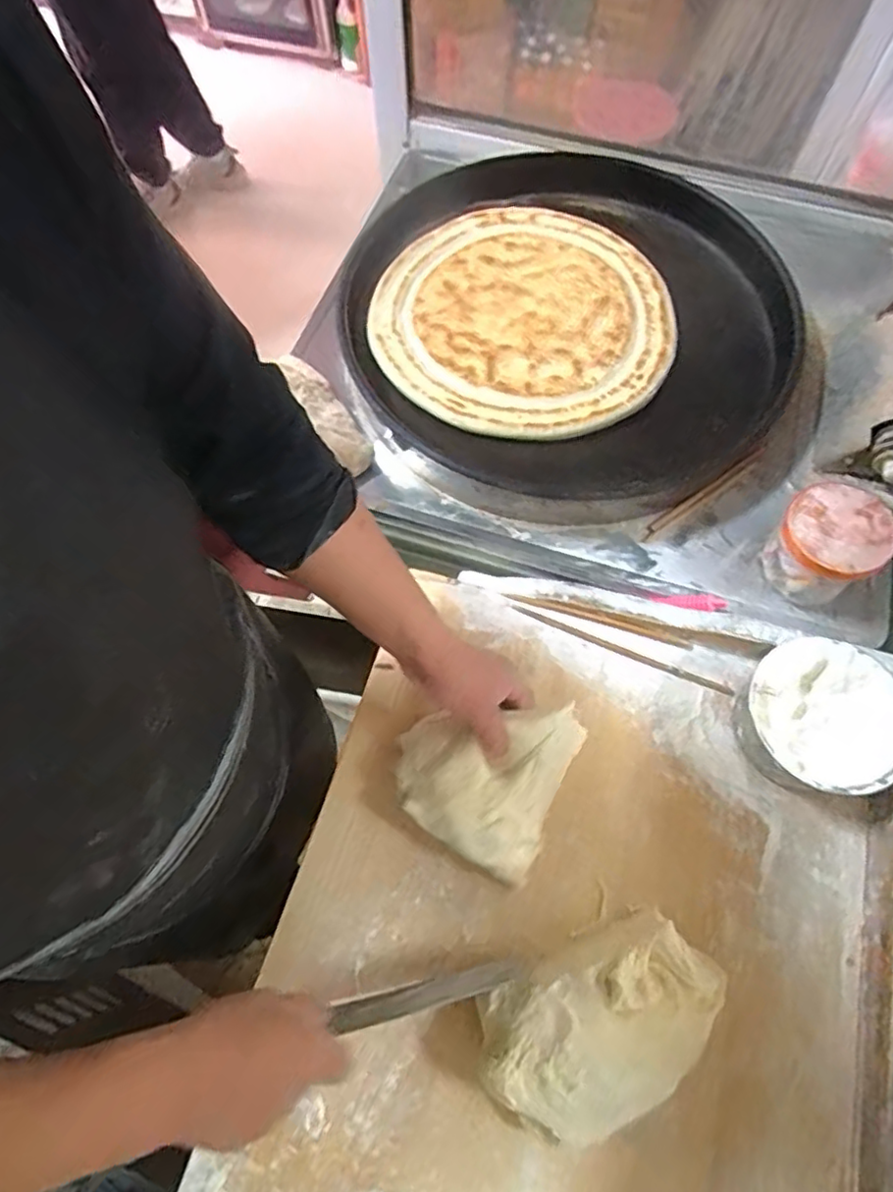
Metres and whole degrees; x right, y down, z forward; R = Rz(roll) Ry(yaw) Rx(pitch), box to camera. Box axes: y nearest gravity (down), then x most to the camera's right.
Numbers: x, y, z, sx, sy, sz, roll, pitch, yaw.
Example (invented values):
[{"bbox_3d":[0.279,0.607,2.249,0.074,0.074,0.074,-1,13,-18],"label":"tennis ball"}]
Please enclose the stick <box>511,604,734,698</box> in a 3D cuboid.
[{"bbox_3d":[0.178,0.054,0.634,0.230,0.010,0.011,22,70,8],"label":"stick"}]

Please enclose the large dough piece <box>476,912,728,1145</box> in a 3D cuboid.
[{"bbox_3d":[0.126,0.331,0.473,0.195,0.085,0.104,-21,68,-7],"label":"large dough piece"}]

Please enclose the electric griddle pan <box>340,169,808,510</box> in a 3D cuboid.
[{"bbox_3d":[0.143,-0.363,0.781,0.537,0.052,0.556,0,69,0],"label":"electric griddle pan"}]

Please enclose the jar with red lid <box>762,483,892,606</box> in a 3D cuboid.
[{"bbox_3d":[0.375,-0.052,0.617,0.093,0.091,0.086,0,69,0],"label":"jar with red lid"}]

